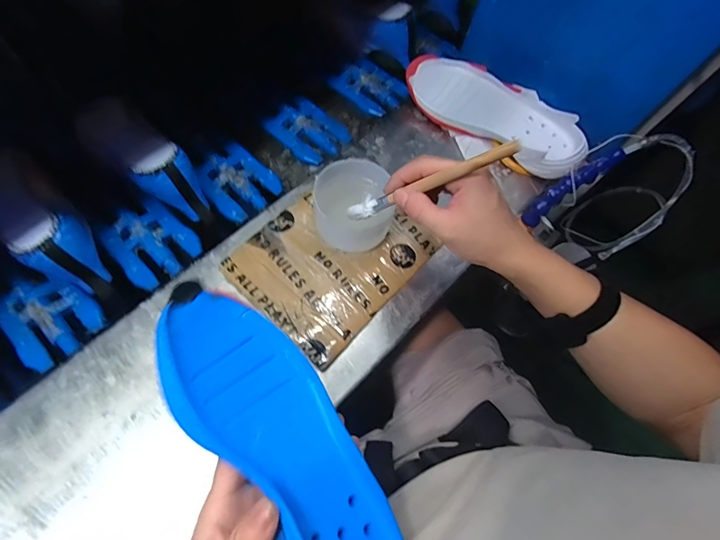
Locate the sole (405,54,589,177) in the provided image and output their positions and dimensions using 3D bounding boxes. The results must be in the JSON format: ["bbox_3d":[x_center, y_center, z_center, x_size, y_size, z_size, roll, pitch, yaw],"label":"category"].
[{"bbox_3d":[0.194,-0.229,0.580,0.274,0.043,0.102,39,70,9],"label":"sole"}]

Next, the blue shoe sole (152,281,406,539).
[{"bbox_3d":[-0.055,0.128,0.285,0.094,0.038,0.256,-32,86,-46],"label":"blue shoe sole"}]

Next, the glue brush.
[{"bbox_3d":[0.053,-0.075,0.352,0.019,0.180,0.020,31,61,-32],"label":"glue brush"}]

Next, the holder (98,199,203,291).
[{"bbox_3d":[-0.270,-0.038,0.517,0.094,0.021,0.114,-38,77,-18],"label":"holder"}]

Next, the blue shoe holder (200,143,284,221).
[{"bbox_3d":[-0.173,-0.129,0.568,0.091,0.021,0.113,-37,77,-18],"label":"blue shoe holder"}]

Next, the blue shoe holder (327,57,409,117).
[{"bbox_3d":[0.017,-0.309,0.670,0.121,0.021,0.088,42,70,10],"label":"blue shoe holder"}]

